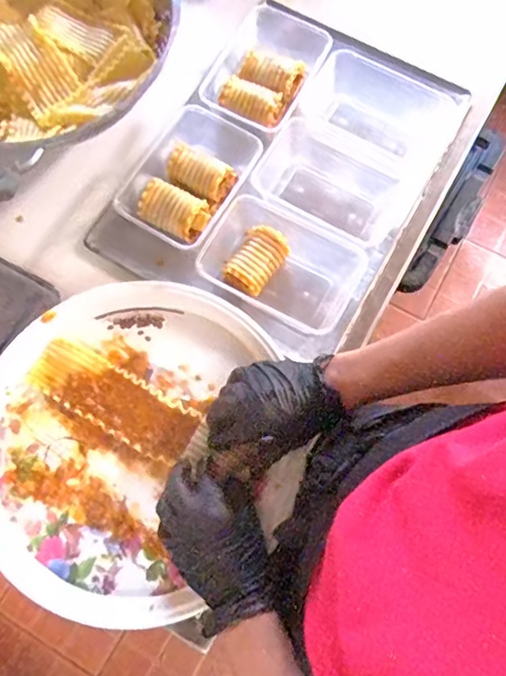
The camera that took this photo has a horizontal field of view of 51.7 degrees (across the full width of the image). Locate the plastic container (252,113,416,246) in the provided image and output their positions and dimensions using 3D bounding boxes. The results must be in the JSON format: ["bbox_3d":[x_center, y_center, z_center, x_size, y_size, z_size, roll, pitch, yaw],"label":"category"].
[{"bbox_3d":[0.102,-0.189,0.655,0.189,0.054,0.138,29,76,7],"label":"plastic container"}]

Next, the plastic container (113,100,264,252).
[{"bbox_3d":[-0.083,-0.194,0.648,0.128,0.050,0.174,31,76,7],"label":"plastic container"}]

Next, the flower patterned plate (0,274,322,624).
[{"bbox_3d":[-0.129,0.105,0.568,0.338,0.031,0.346,0,74,-1],"label":"flower patterned plate"}]

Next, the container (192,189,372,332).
[{"bbox_3d":[0.030,-0.083,0.625,0.192,0.058,0.131,27,76,6],"label":"container"}]

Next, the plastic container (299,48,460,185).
[{"bbox_3d":[0.161,-0.290,0.688,0.191,0.050,0.123,24,75,6],"label":"plastic container"}]

